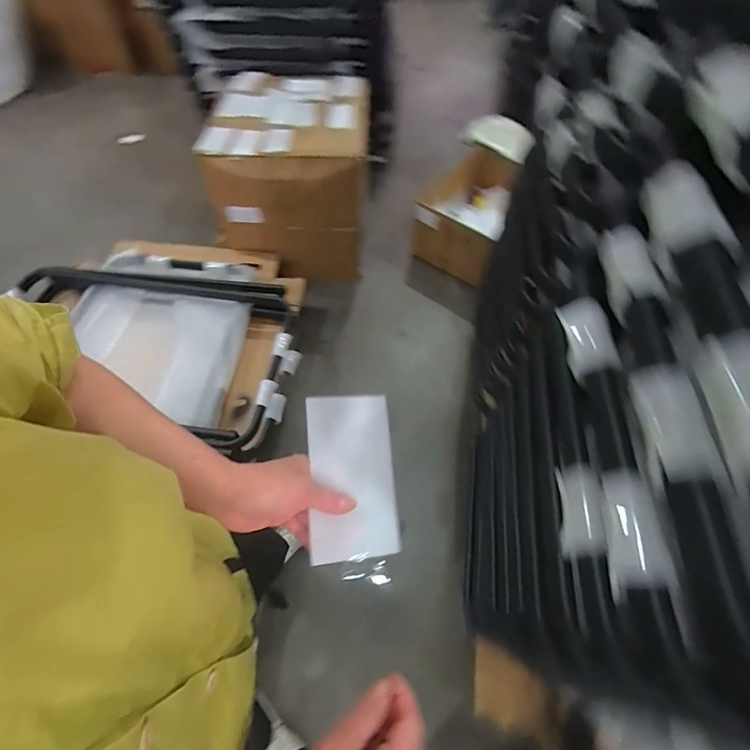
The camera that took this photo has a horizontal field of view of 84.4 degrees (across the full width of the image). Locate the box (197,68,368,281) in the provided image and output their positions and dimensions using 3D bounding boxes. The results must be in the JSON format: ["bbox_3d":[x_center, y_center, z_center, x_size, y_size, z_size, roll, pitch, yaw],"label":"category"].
[{"bbox_3d":[-0.316,-0.834,1.719,0.533,0.509,0.629,3,57,2],"label":"box"}]

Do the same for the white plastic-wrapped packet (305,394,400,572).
[{"bbox_3d":[-0.021,0.092,0.378,0.077,0.012,0.144,-2,80,-18],"label":"white plastic-wrapped packet"}]

